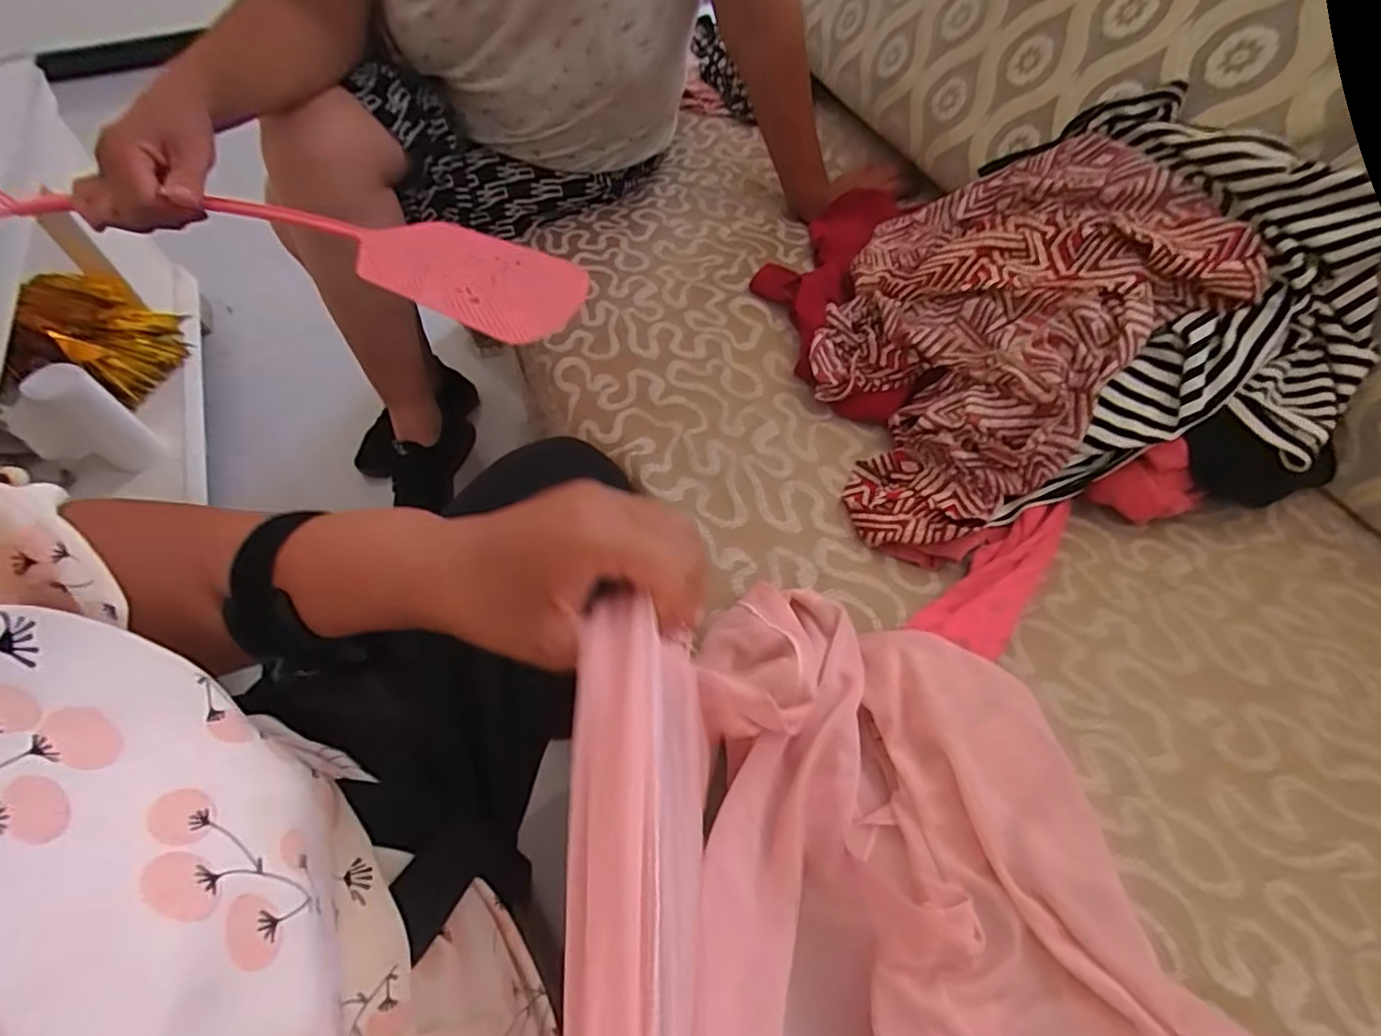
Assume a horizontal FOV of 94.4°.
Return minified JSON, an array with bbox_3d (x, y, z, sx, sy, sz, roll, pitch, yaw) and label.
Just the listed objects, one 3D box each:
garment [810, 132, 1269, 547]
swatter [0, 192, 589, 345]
[{"bbox_3d":[0.236,-0.178,0.558,0.355,0.155,0.293,-30,59,-19],"label":"garment"},{"bbox_3d":[-0.337,-0.232,0.517,0.515,0.054,0.122,15,57,11],"label":"swatter"}]

